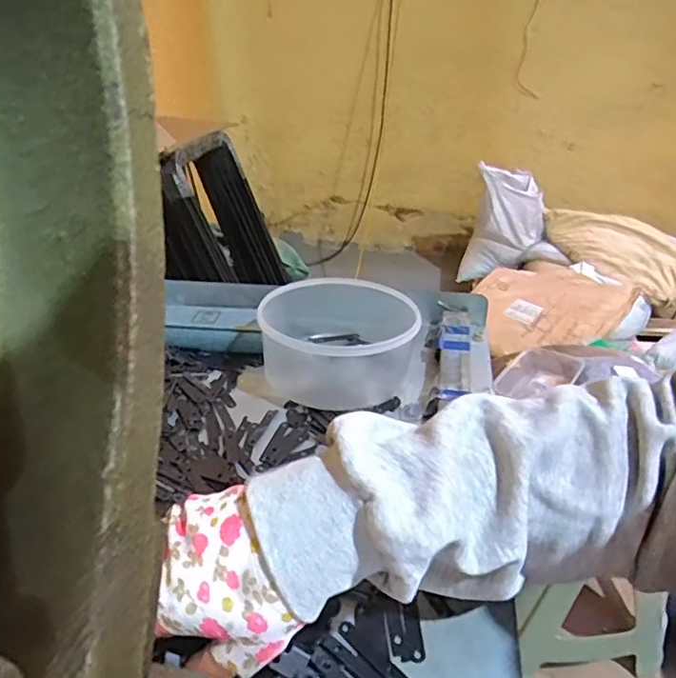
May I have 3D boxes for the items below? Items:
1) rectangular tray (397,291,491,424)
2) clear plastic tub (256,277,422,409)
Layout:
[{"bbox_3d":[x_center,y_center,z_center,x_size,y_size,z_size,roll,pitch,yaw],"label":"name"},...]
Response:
[{"bbox_3d":[0.115,0.013,0.570,0.074,0.040,0.196,7,32,13],"label":"rectangular tray"},{"bbox_3d":[-0.002,-0.004,0.556,0.139,0.076,0.157,-2,31,0],"label":"clear plastic tub"}]

